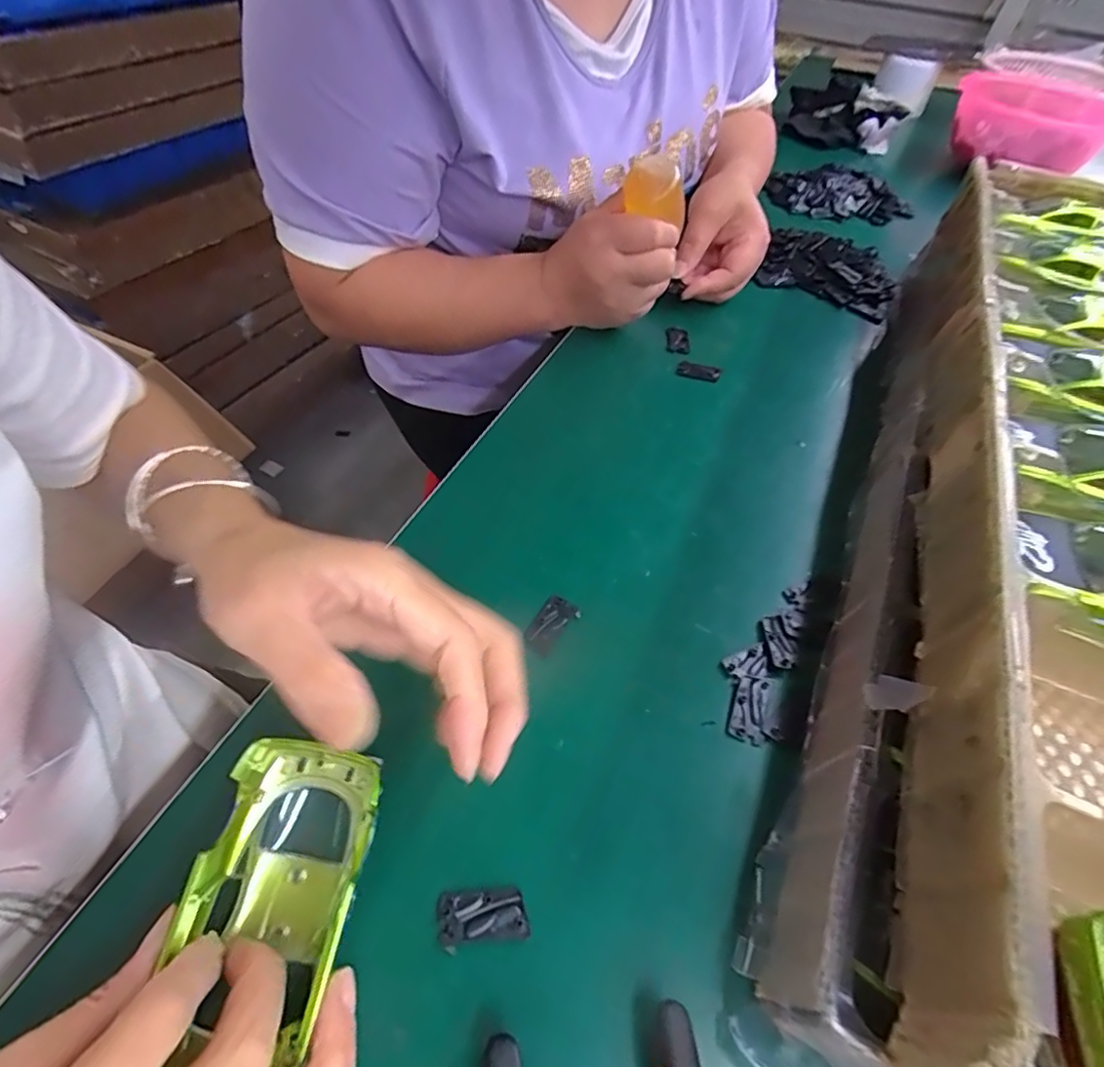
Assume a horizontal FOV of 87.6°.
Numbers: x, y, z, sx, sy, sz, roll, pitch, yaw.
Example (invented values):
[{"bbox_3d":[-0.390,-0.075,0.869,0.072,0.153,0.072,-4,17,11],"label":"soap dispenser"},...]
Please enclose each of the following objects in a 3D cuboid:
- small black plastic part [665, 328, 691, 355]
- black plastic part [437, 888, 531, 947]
[{"bbox_3d":[0.106,-0.163,0.485,0.019,0.005,0.036,5,49,2],"label":"small black plastic part"},{"bbox_3d":[-0.027,0.147,0.222,0.033,0.004,0.017,-3,49,-5],"label":"black plastic part"}]

